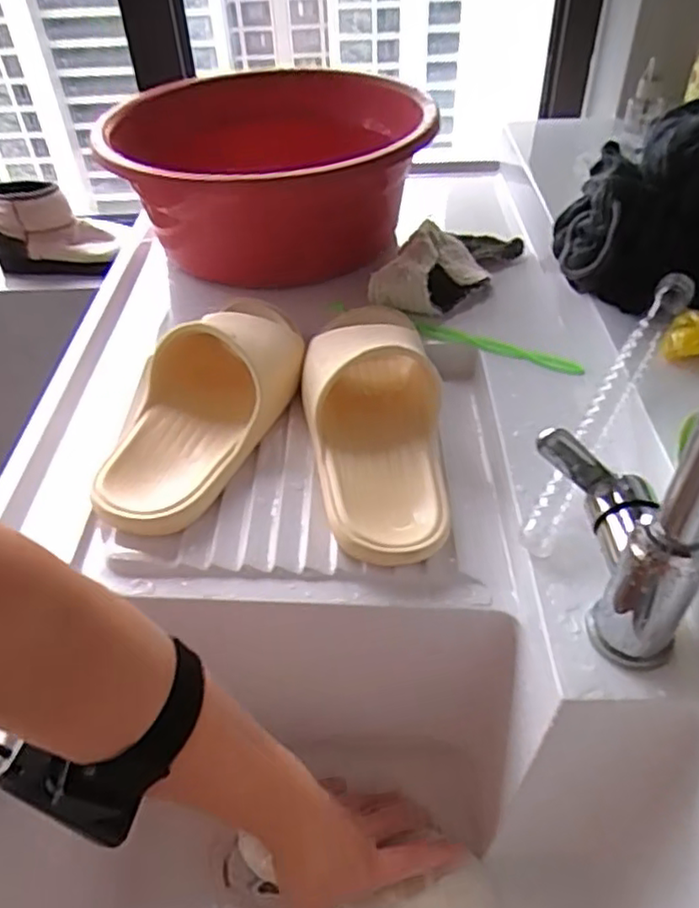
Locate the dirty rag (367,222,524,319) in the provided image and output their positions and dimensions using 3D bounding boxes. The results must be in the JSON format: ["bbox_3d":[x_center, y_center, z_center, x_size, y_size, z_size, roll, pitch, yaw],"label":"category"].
[{"bbox_3d":[0.099,-0.194,0.665,0.089,0.038,0.184,24,49,25],"label":"dirty rag"}]

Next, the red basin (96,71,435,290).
[{"bbox_3d":[-0.086,-0.317,0.733,0.321,0.117,0.379,-7,43,-6],"label":"red basin"}]

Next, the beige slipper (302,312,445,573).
[{"bbox_3d":[0.016,-0.037,0.512,0.095,0.072,0.246,-4,43,-2],"label":"beige slipper"}]

